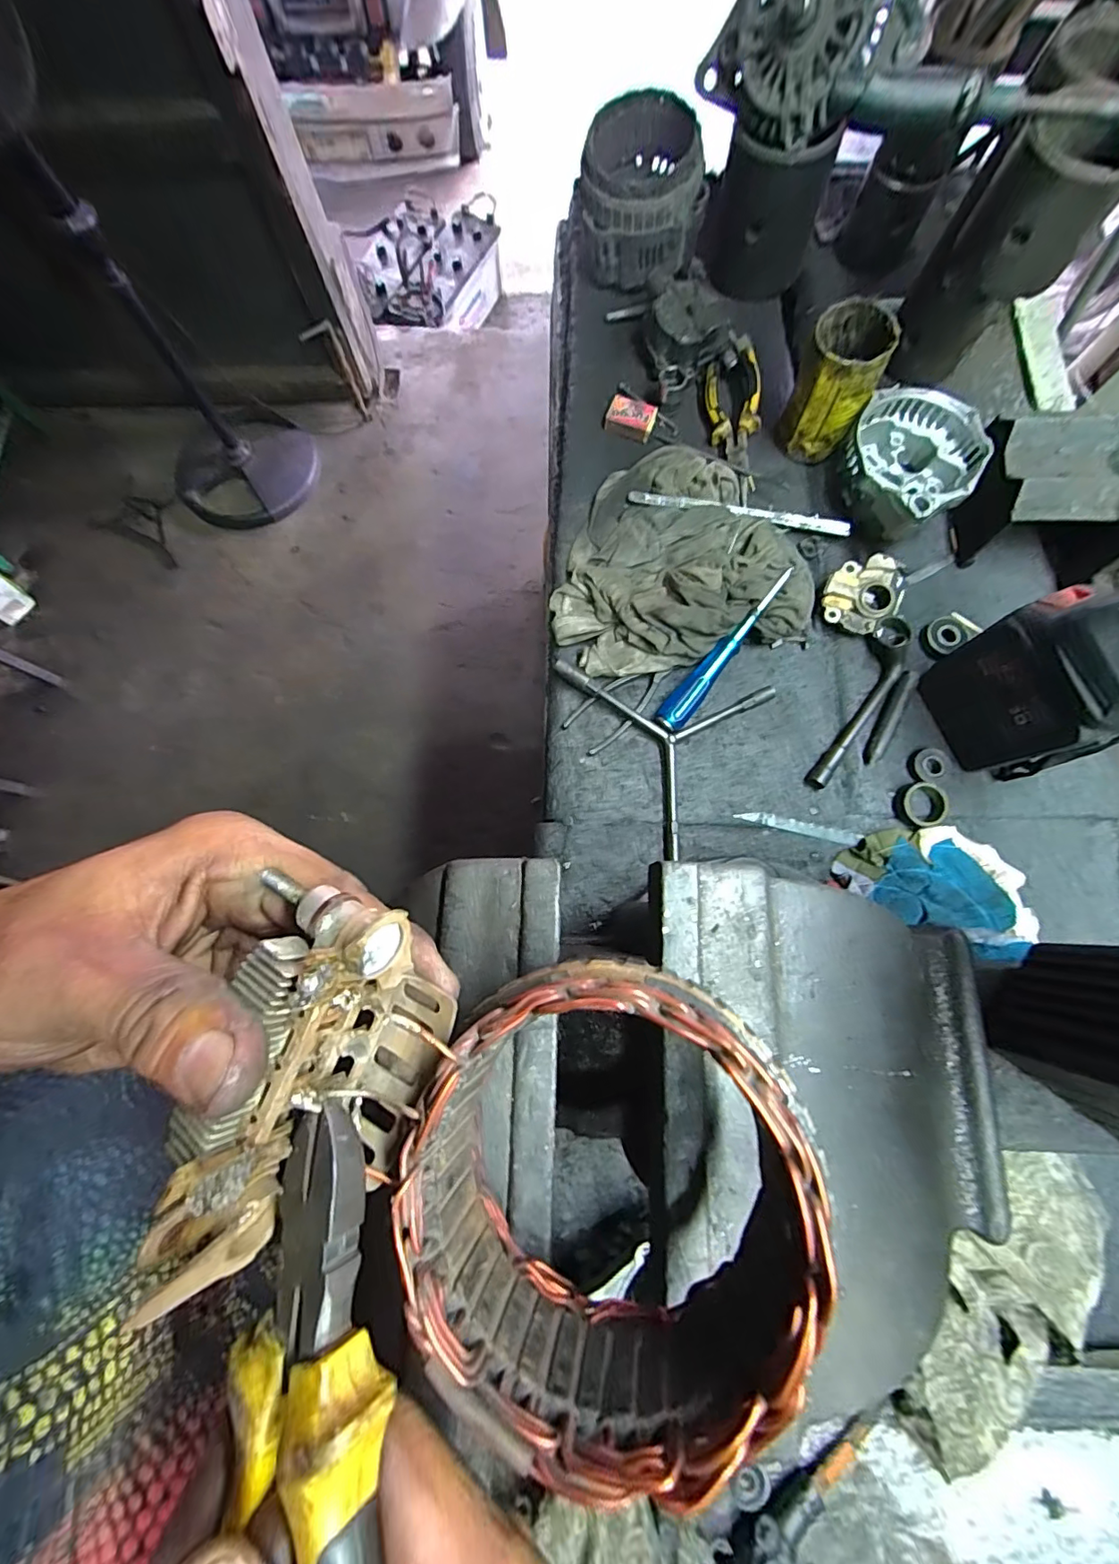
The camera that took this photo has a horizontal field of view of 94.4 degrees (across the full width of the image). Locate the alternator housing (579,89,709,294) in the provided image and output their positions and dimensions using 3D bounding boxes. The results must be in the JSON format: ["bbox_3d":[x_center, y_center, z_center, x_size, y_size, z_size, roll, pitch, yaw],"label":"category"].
[{"bbox_3d":[0.092,-0.663,0.589,0.137,0.115,0.131,4,77,1],"label":"alternator housing"}]

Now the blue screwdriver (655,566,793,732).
[{"bbox_3d":[0.158,-0.123,0.501,0.027,0.028,0.184,39,90,8],"label":"blue screwdriver"}]

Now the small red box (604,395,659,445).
[{"bbox_3d":[0.082,-0.418,0.596,0.054,0.020,0.038,24,79,6],"label":"small red box"}]

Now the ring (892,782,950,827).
[{"bbox_3d":[0.333,0.021,0.477,0.040,0.015,0.041,0,77,0],"label":"ring"}]

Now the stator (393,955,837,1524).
[{"bbox_3d":[0.011,0.112,0.154,0.106,0.064,0.113,-10,78,-2],"label":"stator"}]

